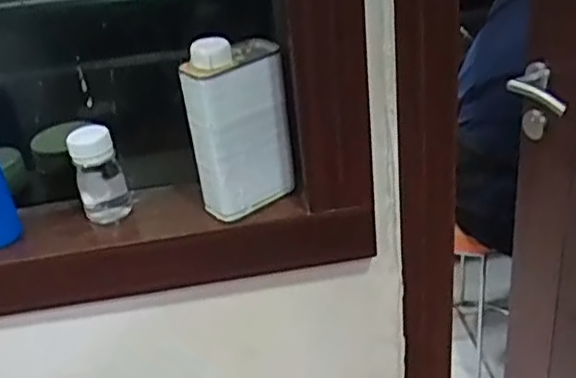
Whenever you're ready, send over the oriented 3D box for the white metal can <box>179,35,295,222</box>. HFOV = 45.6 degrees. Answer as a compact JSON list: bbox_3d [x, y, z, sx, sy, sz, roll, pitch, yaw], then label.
[{"bbox_3d":[-0.034,-0.047,0.498,0.072,0.125,0.037,-25,34,-29],"label":"white metal can"}]

